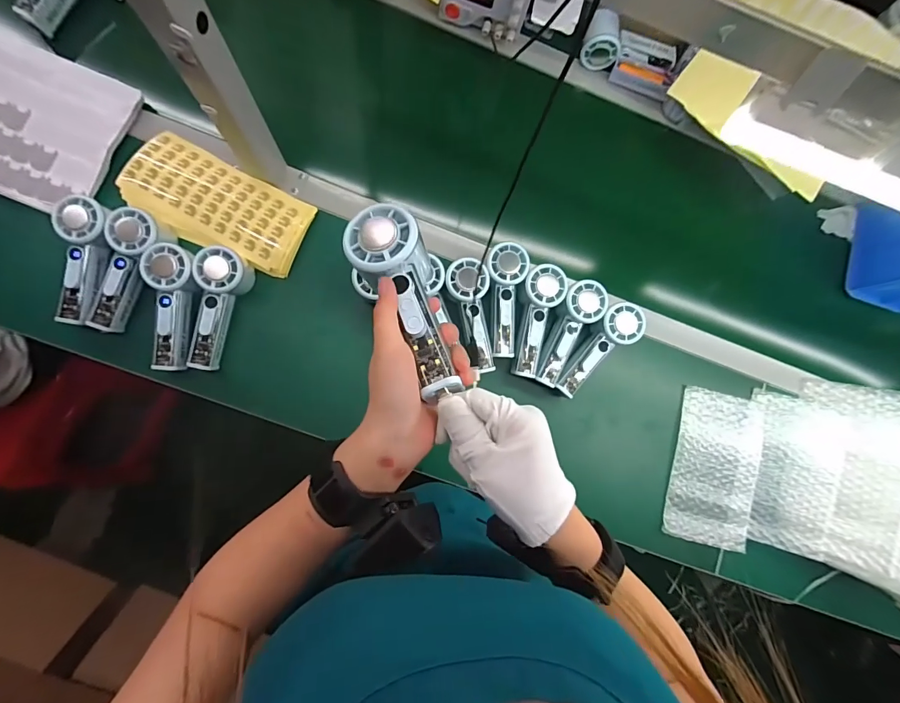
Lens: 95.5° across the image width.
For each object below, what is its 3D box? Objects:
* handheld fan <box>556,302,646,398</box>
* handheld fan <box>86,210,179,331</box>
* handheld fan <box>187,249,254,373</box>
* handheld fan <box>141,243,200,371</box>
[{"bbox_3d":[0.202,-0.005,0.562,0.149,0.028,0.054,-42,91,-7],"label":"handheld fan"},{"bbox_3d":[-0.404,-0.098,0.513,0.058,0.044,0.152,15,84,-5],"label":"handheld fan"},{"bbox_3d":[-0.294,-0.052,0.514,0.052,0.046,0.148,9,82,-6],"label":"handheld fan"},{"bbox_3d":[-0.346,-0.053,0.514,0.057,0.044,0.149,0,83,-7],"label":"handheld fan"}]

